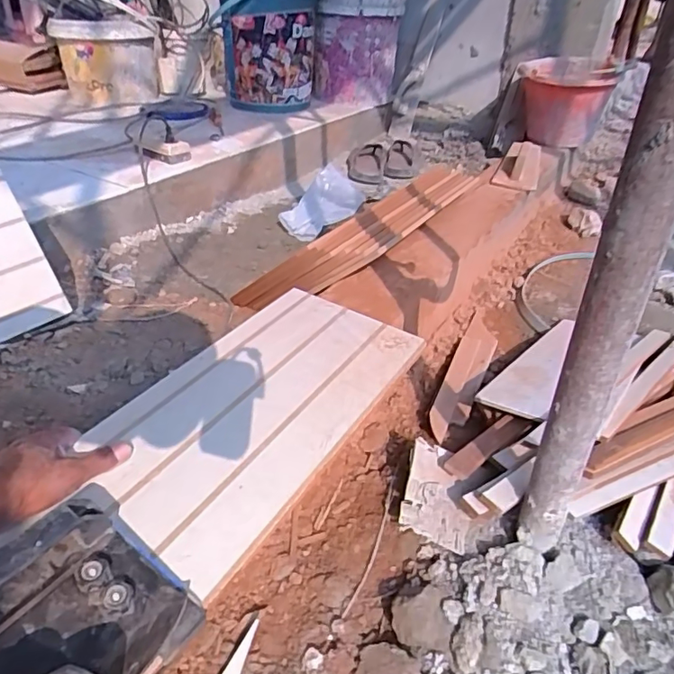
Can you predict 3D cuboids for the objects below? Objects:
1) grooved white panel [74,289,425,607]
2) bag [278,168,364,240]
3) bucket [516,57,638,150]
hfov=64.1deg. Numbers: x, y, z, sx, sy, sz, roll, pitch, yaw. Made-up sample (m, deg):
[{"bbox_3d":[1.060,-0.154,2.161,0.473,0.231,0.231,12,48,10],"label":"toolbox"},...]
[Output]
[{"bbox_3d":[-0.082,0.066,0.612,0.215,0.014,0.413,24,40,21],"label":"grooved white panel"},{"bbox_3d":[-0.041,-0.335,1.317,0.113,0.085,0.256,22,39,26],"label":"bag"},{"bbox_3d":[0.630,-0.663,1.501,0.247,0.222,0.247,2,34,-1],"label":"bucket"}]

